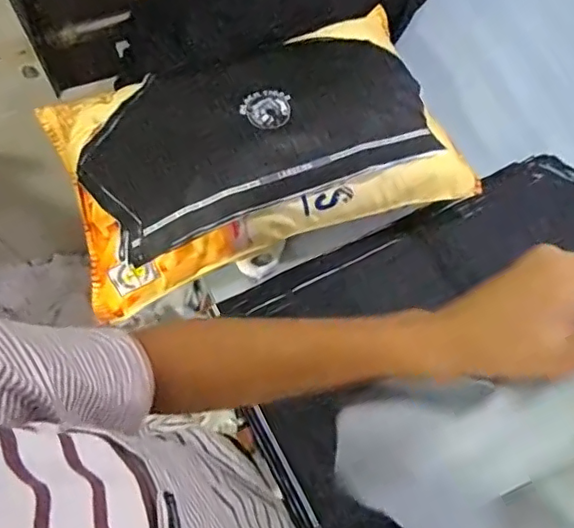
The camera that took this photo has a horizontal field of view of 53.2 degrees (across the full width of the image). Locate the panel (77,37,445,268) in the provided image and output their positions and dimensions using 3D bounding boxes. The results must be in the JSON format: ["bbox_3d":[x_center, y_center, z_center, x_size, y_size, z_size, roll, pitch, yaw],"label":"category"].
[{"bbox_3d":[-0.038,-0.168,0.719,0.414,0.059,0.213,-20,69,-11],"label":"panel"}]

